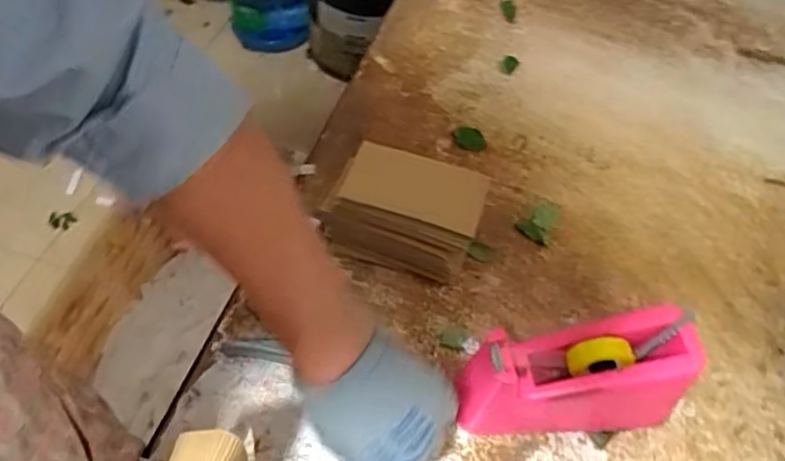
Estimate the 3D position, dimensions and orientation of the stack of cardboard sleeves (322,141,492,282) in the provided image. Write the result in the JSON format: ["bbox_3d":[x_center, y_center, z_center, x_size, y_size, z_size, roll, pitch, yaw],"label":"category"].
[{"bbox_3d":[0.011,-0.022,0.683,0.150,0.091,0.095,13,55,4],"label":"stack of cardboard sleeves"}]

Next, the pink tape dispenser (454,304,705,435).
[{"bbox_3d":[0.160,0.131,0.586,0.199,0.100,0.078,-7,56,-9],"label":"pink tape dispenser"}]

